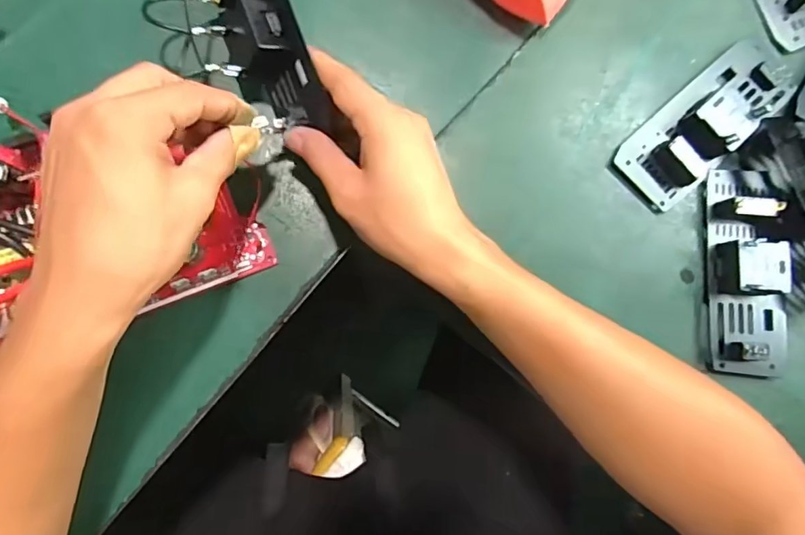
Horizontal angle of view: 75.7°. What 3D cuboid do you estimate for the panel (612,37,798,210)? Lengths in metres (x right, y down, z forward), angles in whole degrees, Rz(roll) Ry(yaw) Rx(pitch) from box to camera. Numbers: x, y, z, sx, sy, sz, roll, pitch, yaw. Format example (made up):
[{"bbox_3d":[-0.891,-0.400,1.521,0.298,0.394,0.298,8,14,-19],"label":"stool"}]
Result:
[{"bbox_3d":[0.214,-0.102,0.361,0.137,0.028,0.055,-41,89,-8],"label":"panel"}]

